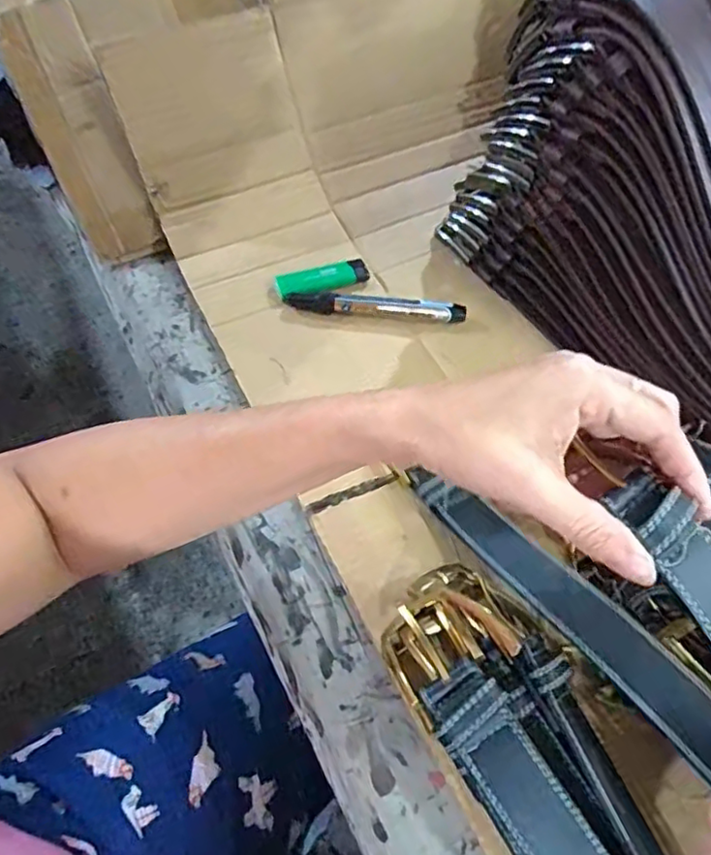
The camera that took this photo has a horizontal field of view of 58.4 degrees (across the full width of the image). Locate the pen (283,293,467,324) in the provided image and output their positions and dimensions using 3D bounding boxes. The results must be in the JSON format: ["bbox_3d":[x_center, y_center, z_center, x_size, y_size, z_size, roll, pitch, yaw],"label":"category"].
[{"bbox_3d":[0.016,-0.099,0.524,0.146,0.012,0.021,4,59,4],"label":"pen"}]

